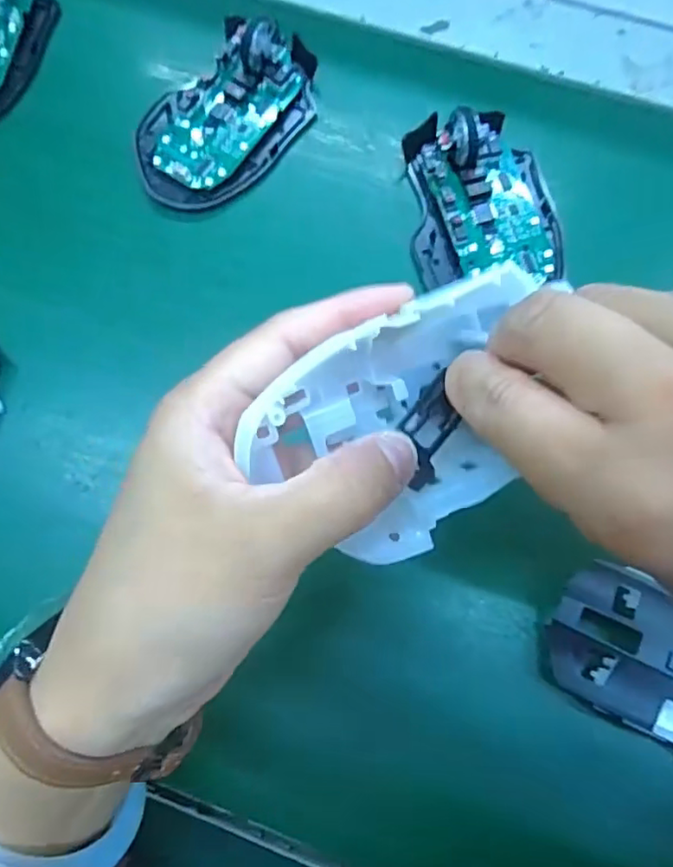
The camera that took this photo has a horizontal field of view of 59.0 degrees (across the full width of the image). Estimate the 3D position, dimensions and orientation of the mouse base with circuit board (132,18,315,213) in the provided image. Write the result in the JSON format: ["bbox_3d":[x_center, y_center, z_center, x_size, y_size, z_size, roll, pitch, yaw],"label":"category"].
[{"bbox_3d":[-0.059,-0.173,0.316,0.070,0.025,0.114,41,81,10],"label":"mouse base with circuit board"}]

